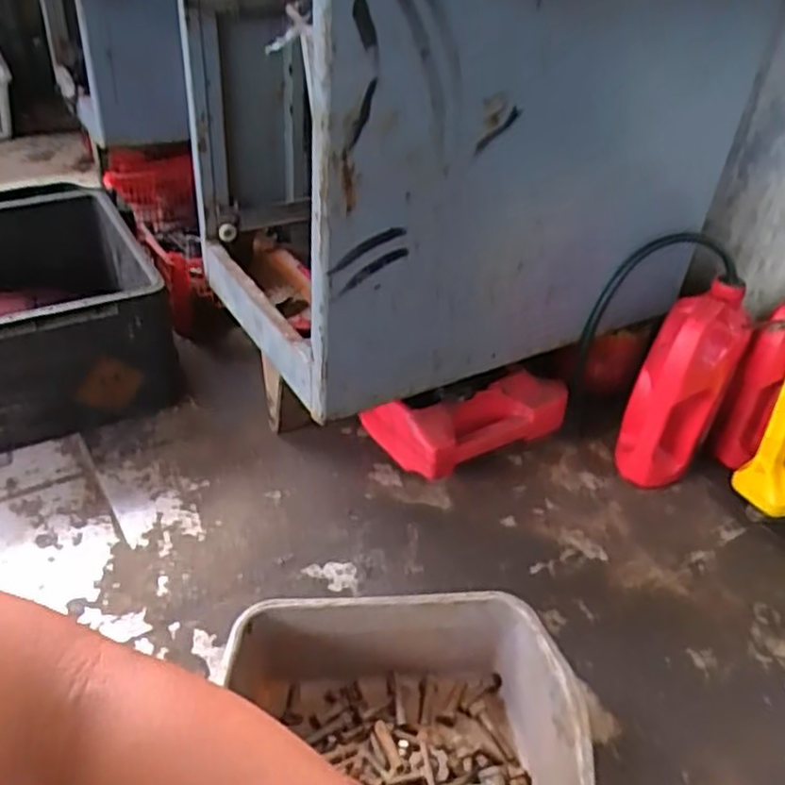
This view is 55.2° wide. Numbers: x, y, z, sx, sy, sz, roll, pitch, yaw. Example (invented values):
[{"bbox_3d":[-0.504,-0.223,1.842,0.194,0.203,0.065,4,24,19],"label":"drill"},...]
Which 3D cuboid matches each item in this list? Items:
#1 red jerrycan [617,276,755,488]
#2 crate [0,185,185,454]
[{"bbox_3d":[0.408,0.007,1.079,0.115,0.306,0.138,21,40,19],"label":"red jerrycan"},{"bbox_3d":[-0.567,-0.124,1.164,0.360,0.225,0.380,-17,43,-26],"label":"crate"}]

